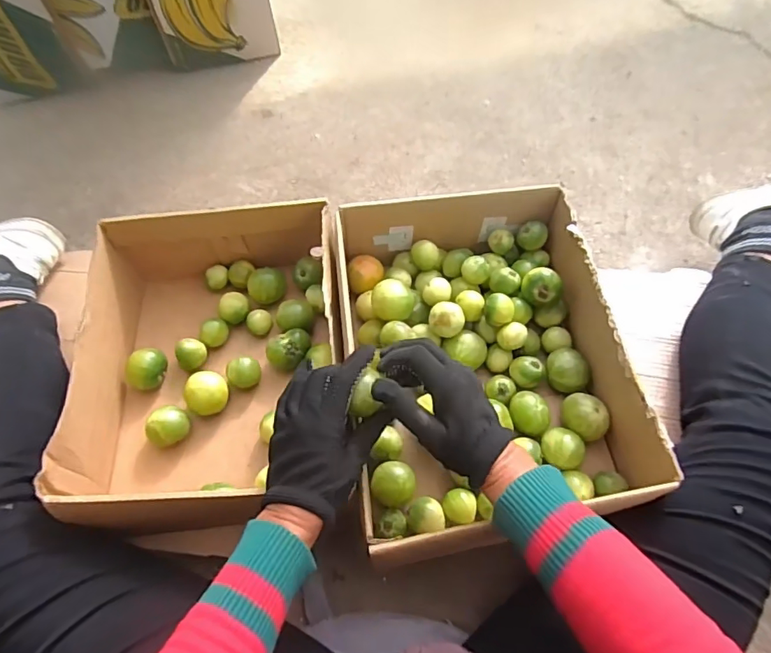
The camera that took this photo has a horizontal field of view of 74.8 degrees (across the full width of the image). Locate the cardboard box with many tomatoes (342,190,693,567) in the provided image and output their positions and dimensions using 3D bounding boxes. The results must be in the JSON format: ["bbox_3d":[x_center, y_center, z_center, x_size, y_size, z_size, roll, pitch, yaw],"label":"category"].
[{"bbox_3d":[0.099,0.019,0.549,0.267,0.107,0.365,-7,61,-2],"label":"cardboard box with many tomatoes"}]

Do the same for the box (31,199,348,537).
[{"bbox_3d":[-0.182,0.016,0.569,0.263,0.126,0.314,-8,61,-3],"label":"box"}]

